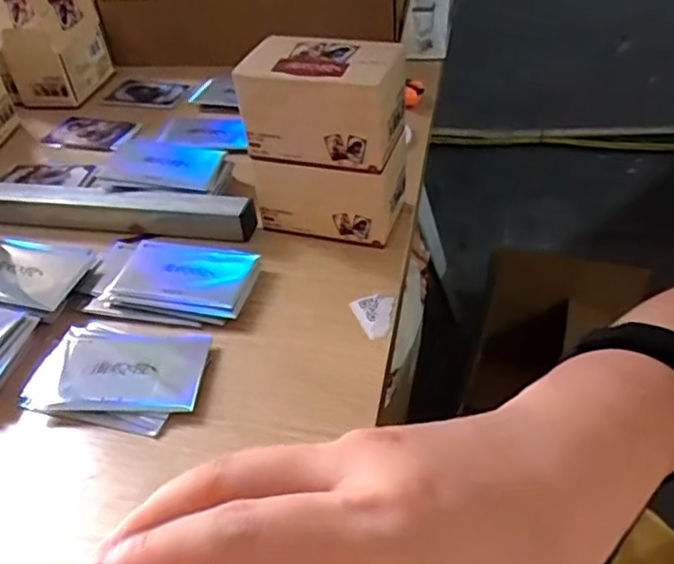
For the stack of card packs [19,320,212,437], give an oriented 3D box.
[{"bbox_3d":[-0.132,0.054,0.387,0.105,0.009,0.075,7,43,15],"label":"stack of card packs"}]

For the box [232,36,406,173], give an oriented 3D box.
[{"bbox_3d":[-0.009,-0.124,0.432,0.100,0.066,0.058,12,44,19],"label":"box"}]

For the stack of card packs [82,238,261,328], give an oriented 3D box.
[{"bbox_3d":[-0.119,-0.002,0.447,0.117,0.014,0.075,3,43,12],"label":"stack of card packs"}]

